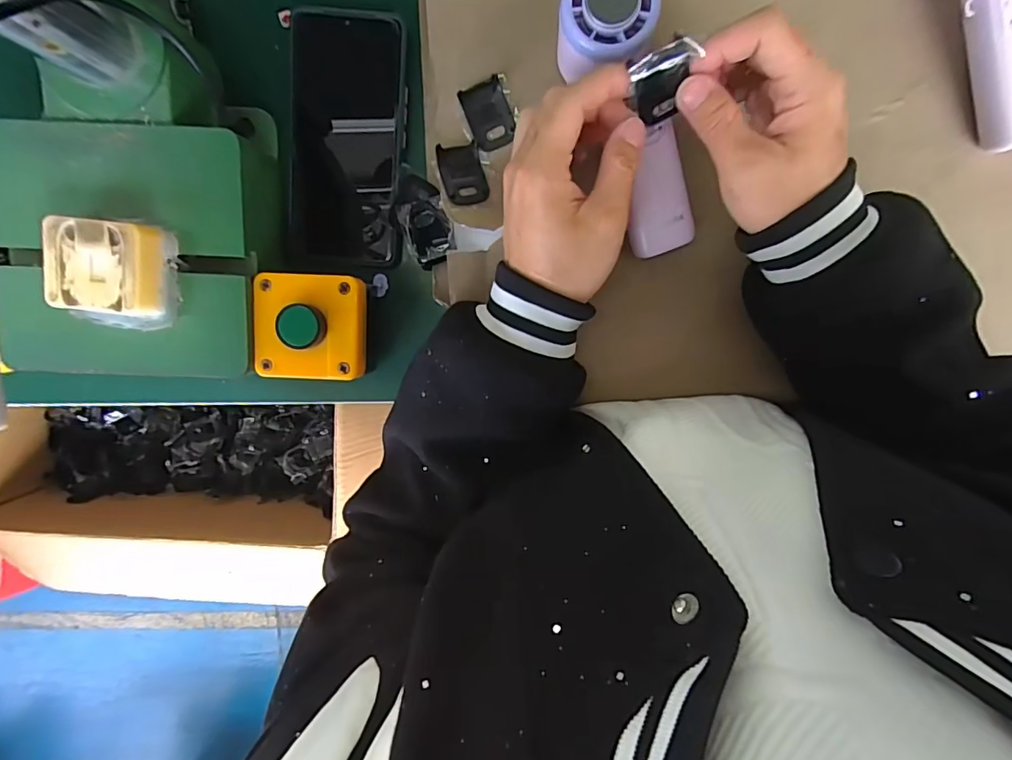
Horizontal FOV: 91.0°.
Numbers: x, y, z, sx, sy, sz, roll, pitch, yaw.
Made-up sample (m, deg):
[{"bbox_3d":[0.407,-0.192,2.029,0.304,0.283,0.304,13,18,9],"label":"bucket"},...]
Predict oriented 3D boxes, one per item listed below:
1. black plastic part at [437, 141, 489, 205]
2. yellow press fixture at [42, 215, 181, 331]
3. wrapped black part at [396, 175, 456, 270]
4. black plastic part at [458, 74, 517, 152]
[{"bbox_3d":[-0.029,-0.140,0.338,0.030,0.004,0.041,-12,87,-18],"label":"black plastic part"},{"bbox_3d":[-0.235,-0.062,0.299,0.057,0.030,0.062,5,99,0],"label":"yellow press fixture"},{"bbox_3d":[-0.058,-0.113,0.355,0.034,0.015,0.062,-17,98,3],"label":"wrapped black part"},{"bbox_3d":[-0.011,-0.179,0.336,0.029,0.010,0.038,-26,97,4],"label":"black plastic part"}]

